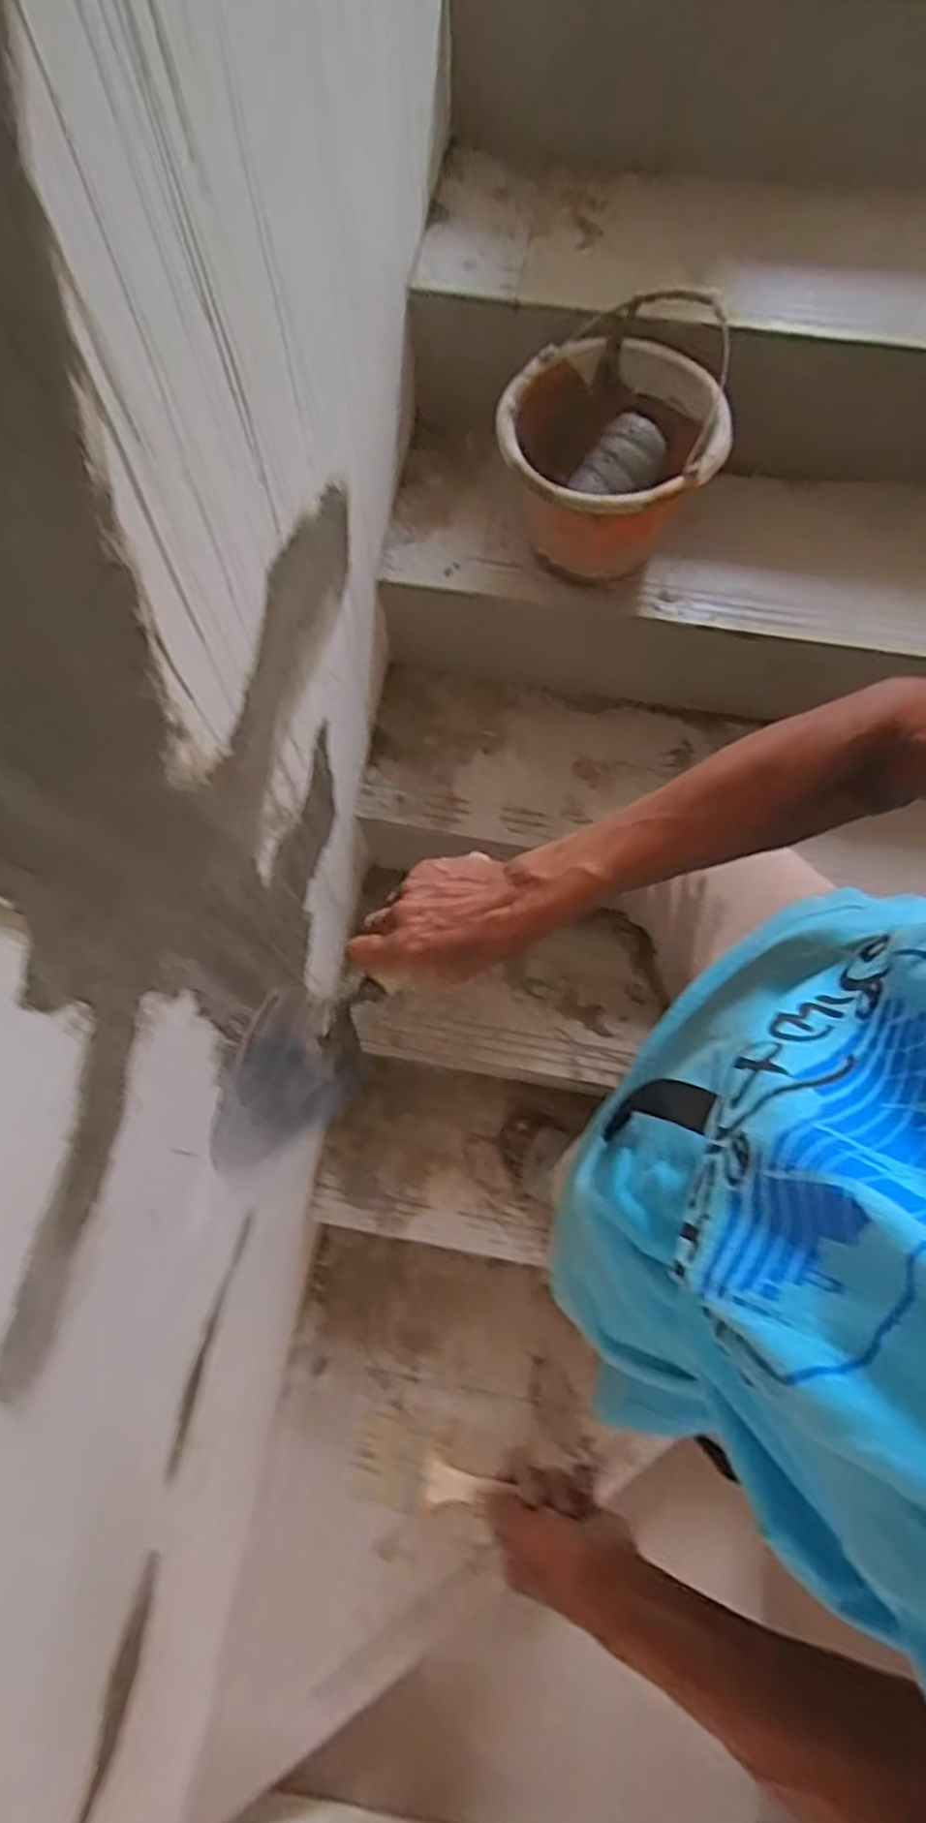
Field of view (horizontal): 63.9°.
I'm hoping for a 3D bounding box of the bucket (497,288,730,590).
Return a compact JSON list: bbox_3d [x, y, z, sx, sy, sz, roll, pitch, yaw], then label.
[{"bbox_3d":[0.173,-0.537,0.891,0.248,0.220,0.259,20,72,6],"label":"bucket"}]

